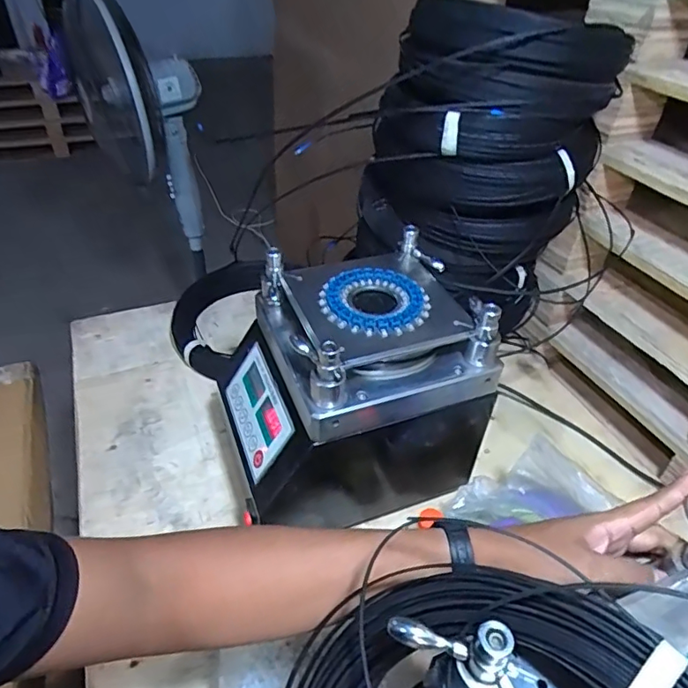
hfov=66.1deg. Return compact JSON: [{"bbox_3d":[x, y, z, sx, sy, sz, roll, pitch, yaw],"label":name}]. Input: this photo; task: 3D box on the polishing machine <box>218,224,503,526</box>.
[{"bbox_3d":[0.009,0.060,0.646,0.285,0.274,0.207,-12,42,-16],"label":"polishing machine"}]

